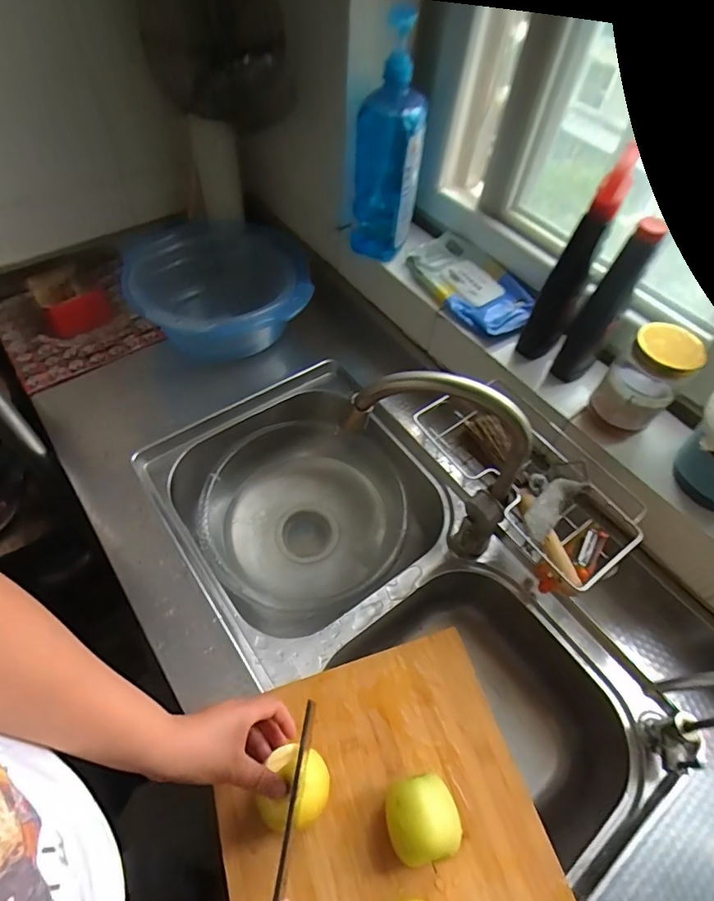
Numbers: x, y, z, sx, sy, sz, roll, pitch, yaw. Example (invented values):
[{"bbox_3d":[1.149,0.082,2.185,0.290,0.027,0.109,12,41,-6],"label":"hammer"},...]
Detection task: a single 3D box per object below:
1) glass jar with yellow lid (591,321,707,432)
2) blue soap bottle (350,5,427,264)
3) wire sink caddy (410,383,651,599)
[{"bbox_3d":[0.329,-0.081,0.547,0.070,0.114,0.064,2,55,-3],"label":"glass jar with yellow lid"},{"bbox_3d":[0.045,-0.427,0.693,0.093,0.267,0.070,24,57,11],"label":"blue soap bottle"},{"bbox_3d":[0.196,0.031,0.577,0.136,0.066,0.276,-30,63,-23],"label":"wire sink caddy"}]

